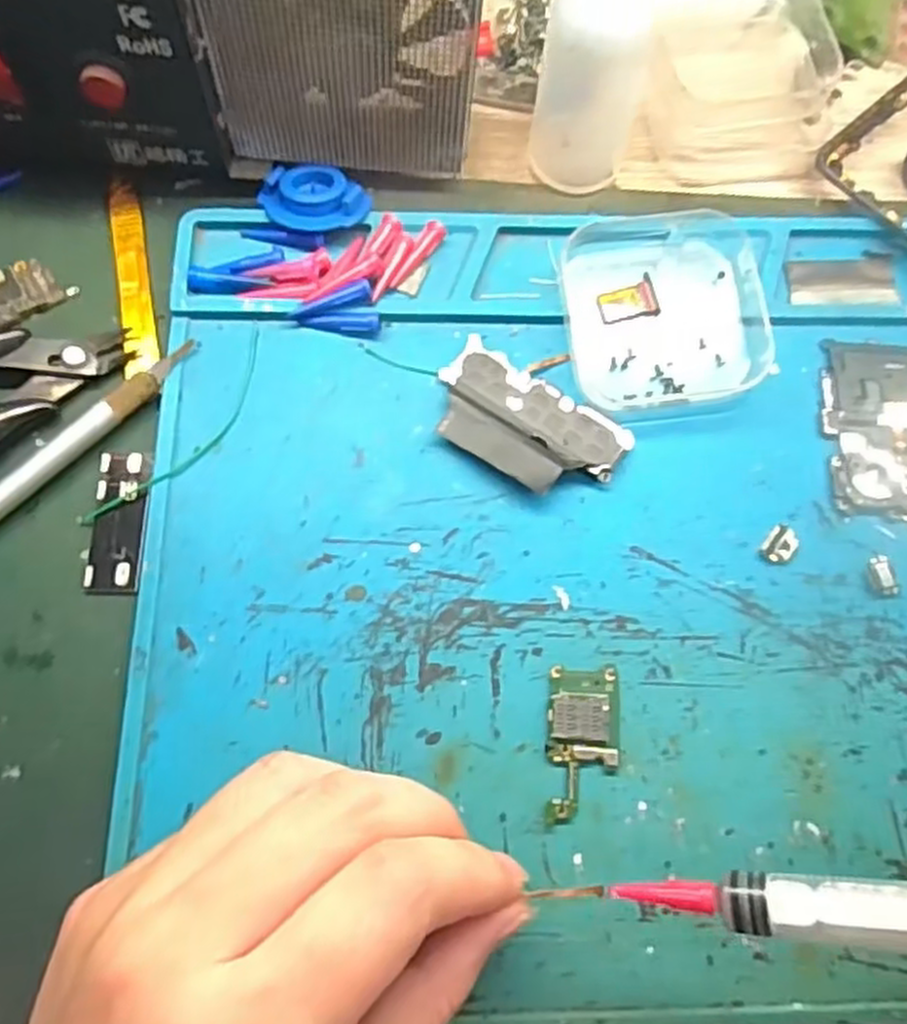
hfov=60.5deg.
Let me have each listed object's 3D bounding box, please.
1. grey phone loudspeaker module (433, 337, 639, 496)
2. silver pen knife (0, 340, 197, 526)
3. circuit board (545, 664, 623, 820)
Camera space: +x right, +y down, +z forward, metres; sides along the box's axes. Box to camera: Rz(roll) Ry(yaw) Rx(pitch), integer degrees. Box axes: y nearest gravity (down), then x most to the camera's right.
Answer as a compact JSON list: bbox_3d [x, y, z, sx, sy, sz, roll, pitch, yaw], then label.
[{"bbox_3d":[0.022,-0.027,0.245,0.061,0.008,0.035,31,75,8],"label":"grey phone loudspeaker module"},{"bbox_3d":[-0.133,-0.005,0.233,0.009,0.008,0.139,43,76,11],"label":"silver pen knife"},{"bbox_3d":[0.037,0.065,0.219,0.020,0.004,0.041,3,73,-1],"label":"circuit board"}]

